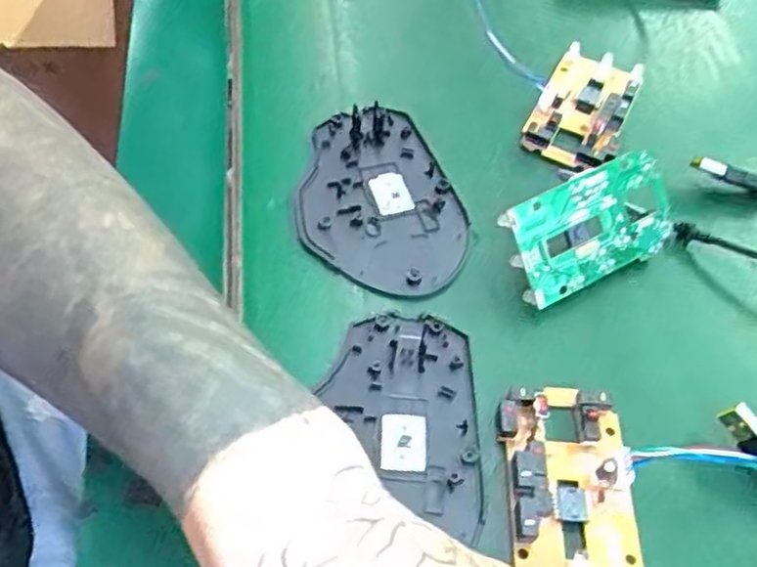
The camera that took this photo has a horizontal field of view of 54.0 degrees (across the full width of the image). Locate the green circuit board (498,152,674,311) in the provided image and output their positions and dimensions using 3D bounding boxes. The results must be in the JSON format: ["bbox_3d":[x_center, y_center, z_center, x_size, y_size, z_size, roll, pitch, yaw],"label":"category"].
[{"bbox_3d":[0.092,-0.025,0.319,0.080,0.046,0.009,-27,17,-20],"label":"green circuit board"}]

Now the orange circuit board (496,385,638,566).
[{"bbox_3d":[0.069,0.071,0.268,0.046,0.014,0.076,4,56,0],"label":"orange circuit board"}]

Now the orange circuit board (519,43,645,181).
[{"bbox_3d":[0.106,-0.091,0.383,0.044,0.014,0.080,24,57,12],"label":"orange circuit board"}]

